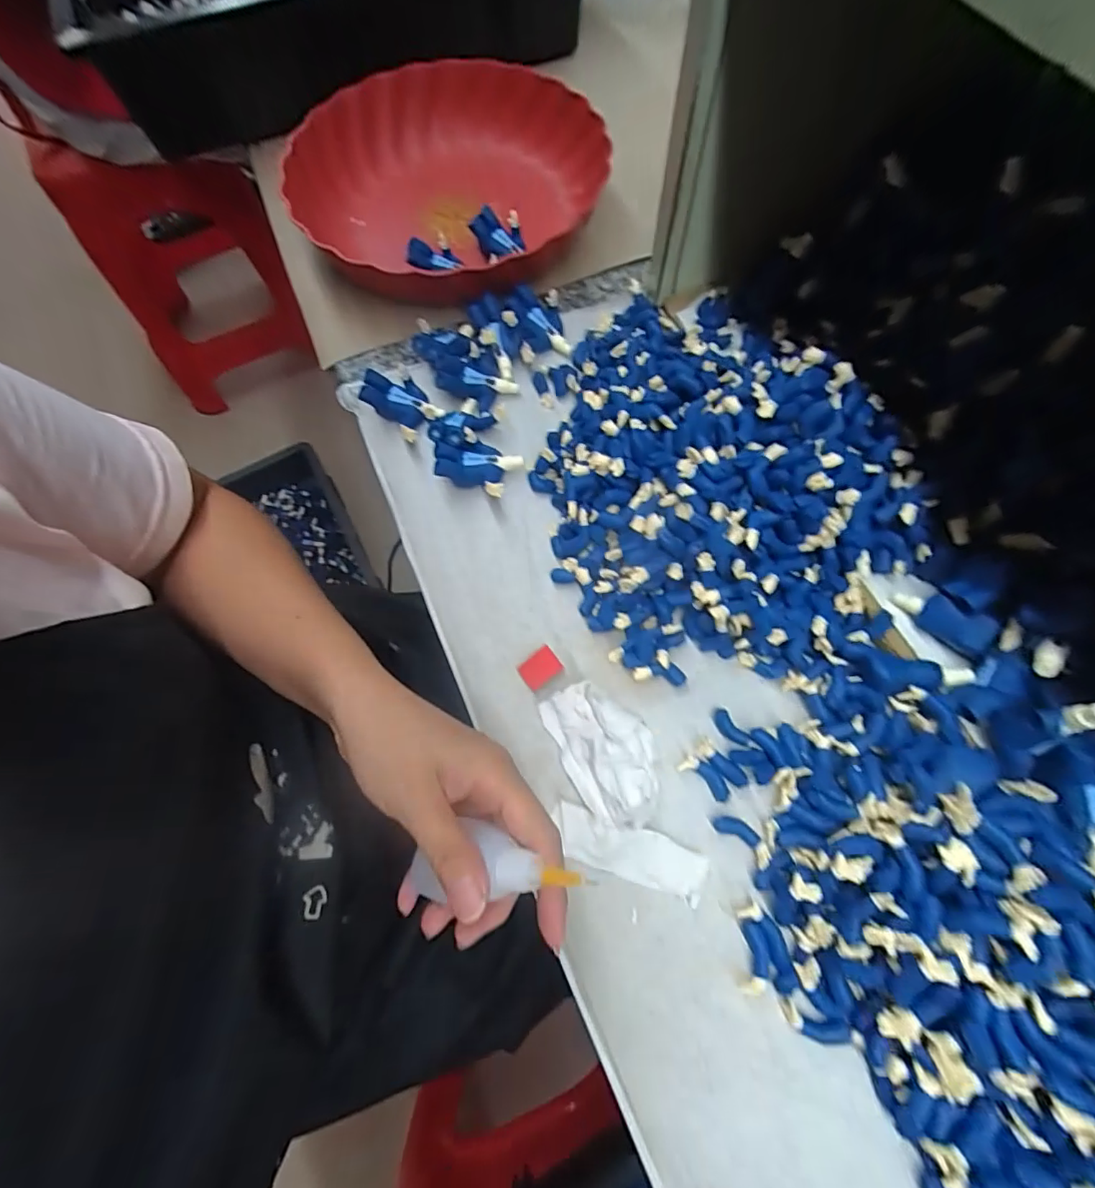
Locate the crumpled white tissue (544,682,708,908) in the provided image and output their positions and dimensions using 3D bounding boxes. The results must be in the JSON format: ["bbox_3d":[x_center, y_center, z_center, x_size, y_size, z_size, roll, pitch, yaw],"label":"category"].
[{"bbox_3d":[0.031,0.082,0.273,0.045,0.022,0.075,-28,71,-8],"label":"crumpled white tissue"}]

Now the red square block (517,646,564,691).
[{"bbox_3d":[-0.004,0.044,0.300,0.023,0.004,0.019,-36,72,-11],"label":"red square block"}]

